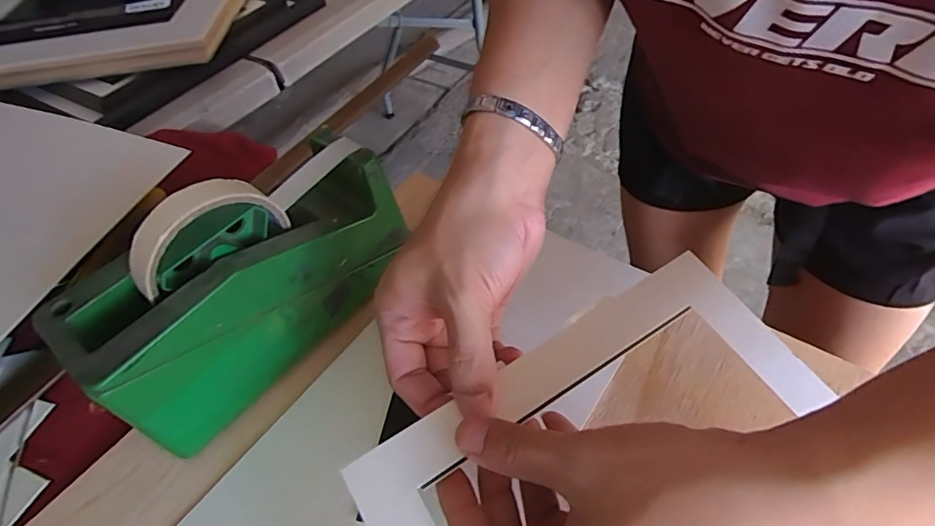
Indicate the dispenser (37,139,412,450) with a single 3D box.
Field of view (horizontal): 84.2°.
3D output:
[{"bbox_3d":[-0.131,0.009,0.318,0.068,0.130,0.191,32,60,28],"label":"dispenser"}]

